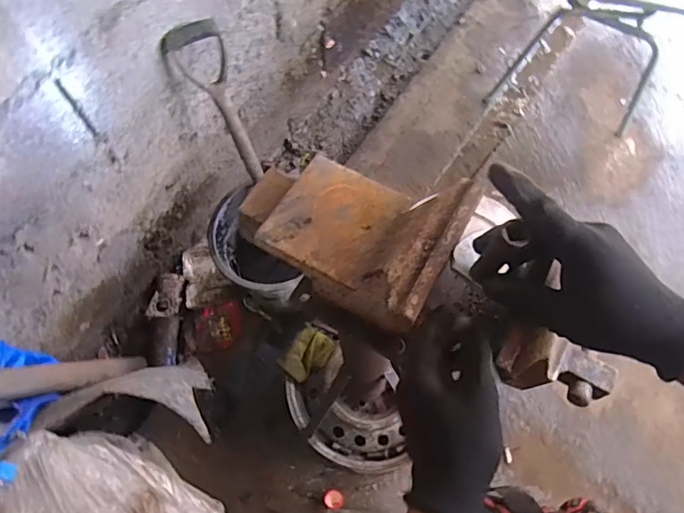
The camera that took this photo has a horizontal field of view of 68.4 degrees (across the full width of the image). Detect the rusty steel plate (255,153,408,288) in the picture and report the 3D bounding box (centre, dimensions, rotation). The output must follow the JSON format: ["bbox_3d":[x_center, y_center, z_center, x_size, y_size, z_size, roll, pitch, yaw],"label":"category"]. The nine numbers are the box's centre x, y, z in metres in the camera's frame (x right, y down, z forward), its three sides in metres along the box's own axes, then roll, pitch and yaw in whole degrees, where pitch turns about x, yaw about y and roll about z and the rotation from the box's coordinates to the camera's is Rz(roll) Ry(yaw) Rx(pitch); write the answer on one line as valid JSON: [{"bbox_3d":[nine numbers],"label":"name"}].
[{"bbox_3d":[-0.006,-0.036,0.490,0.118,0.010,0.116,26,70,12],"label":"rusty steel plate"}]

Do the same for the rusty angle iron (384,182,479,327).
[{"bbox_3d":[0.070,-0.009,0.447,0.059,0.053,0.142,22,63,10],"label":"rusty angle iron"}]

